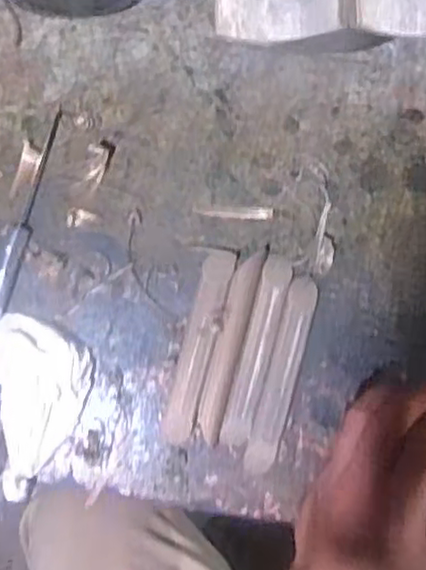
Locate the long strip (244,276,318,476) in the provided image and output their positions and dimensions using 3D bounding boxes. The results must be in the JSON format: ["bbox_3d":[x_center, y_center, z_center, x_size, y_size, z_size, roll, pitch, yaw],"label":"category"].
[{"bbox_3d":[0.043,0.056,0.425,0.019,0.012,0.122,15,91,1],"label":"long strip"}]

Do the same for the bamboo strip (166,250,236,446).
[{"bbox_3d":[-0.008,0.038,0.422,0.018,0.014,0.118,13,91,1],"label":"bamboo strip"}]

